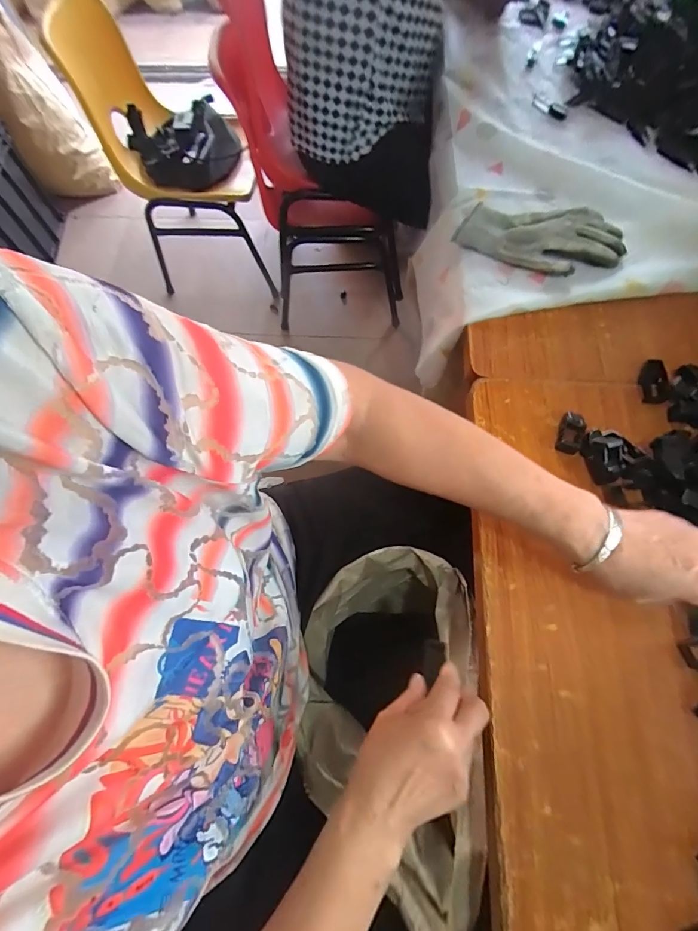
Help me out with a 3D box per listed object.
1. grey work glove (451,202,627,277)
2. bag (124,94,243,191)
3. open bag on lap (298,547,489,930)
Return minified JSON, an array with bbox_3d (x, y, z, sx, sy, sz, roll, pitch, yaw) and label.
[{"bbox_3d":[0.260,-0.309,0.545,0.208,0.026,0.108,18,71,9],"label":"grey work glove"},{"bbox_3d":[-0.413,-0.806,1.026,0.258,0.102,0.237,-19,70,-7],"label":"bag"},{"bbox_3d":[0.048,0.347,0.613,0.203,0.386,0.384,5,70,5],"label":"open bag on lap"}]

